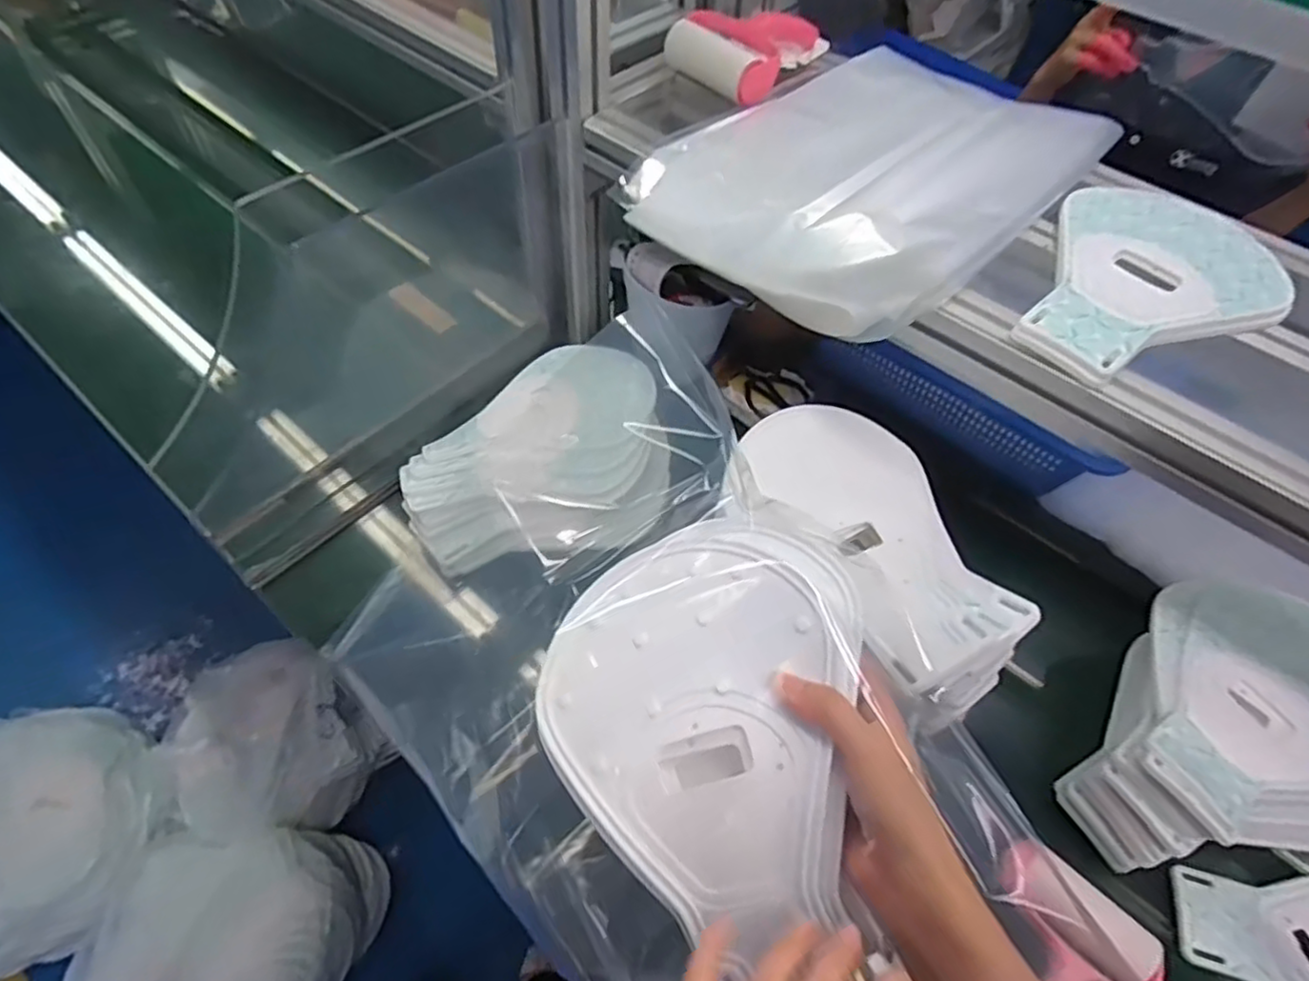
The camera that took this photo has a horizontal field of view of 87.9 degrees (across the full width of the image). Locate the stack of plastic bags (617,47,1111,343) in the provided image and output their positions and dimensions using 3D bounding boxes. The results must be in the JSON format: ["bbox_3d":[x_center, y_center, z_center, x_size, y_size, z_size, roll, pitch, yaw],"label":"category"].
[{"bbox_3d":[0.192,-0.286,0.602,0.279,0.035,0.410,40,62,21],"label":"stack of plastic bags"}]

